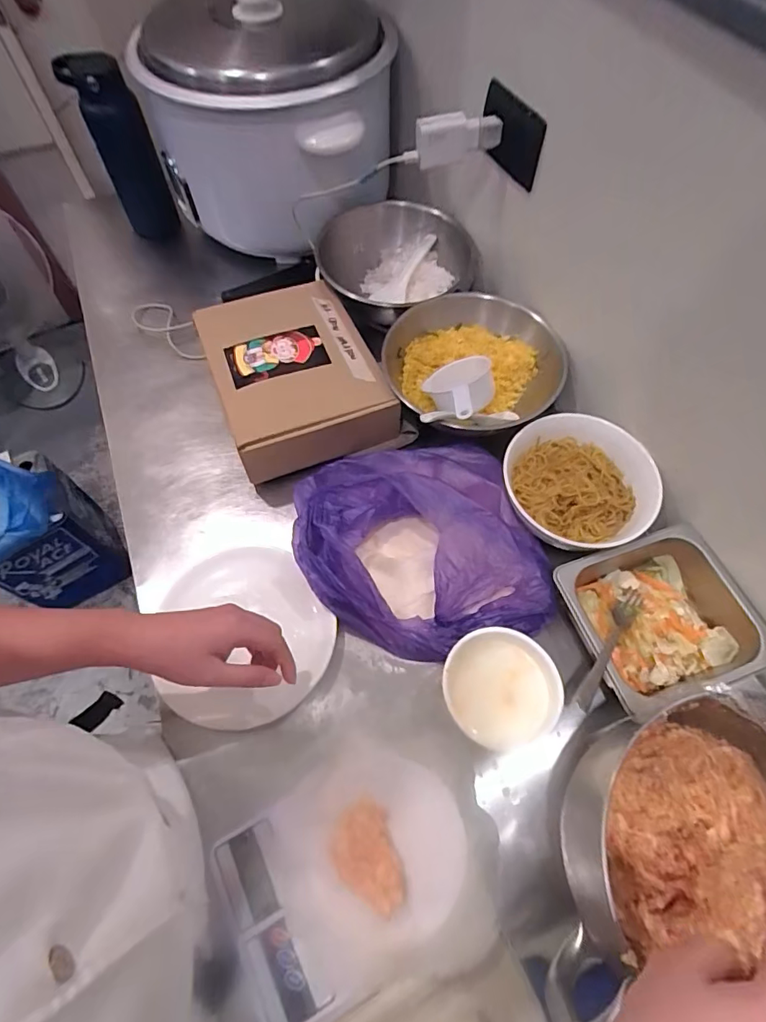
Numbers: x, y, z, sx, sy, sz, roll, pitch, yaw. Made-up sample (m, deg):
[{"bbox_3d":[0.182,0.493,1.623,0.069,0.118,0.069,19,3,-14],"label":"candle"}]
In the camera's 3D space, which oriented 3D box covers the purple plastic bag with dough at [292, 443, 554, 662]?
[{"bbox_3d":[0.035,0.034,0.564,0.248,0.056,0.251,-14,63,-8],"label":"purple plastic bag with dough"}]

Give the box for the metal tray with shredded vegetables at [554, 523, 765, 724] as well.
[{"bbox_3d":[0.293,0.113,0.520,0.184,0.058,0.158,-16,63,-9],"label":"metal tray with shredded vegetables"}]

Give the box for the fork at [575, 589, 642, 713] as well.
[{"bbox_3d":[0.230,0.136,0.498,0.020,0.023,0.166,36,49,17],"label":"fork"}]

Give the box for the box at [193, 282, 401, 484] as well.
[{"bbox_3d":[-0.125,-0.187,0.672,0.197,0.087,0.264,-21,64,-11],"label":"box"}]

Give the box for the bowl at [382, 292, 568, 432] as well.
[{"bbox_3d":[0.116,-0.188,0.653,0.213,0.089,0.218,0,62,0],"label":"bowl"}]

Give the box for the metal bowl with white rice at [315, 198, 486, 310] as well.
[{"bbox_3d":[0.021,-0.364,0.748,0.204,0.099,0.199,0,62,0],"label":"metal bowl with white rice"}]

